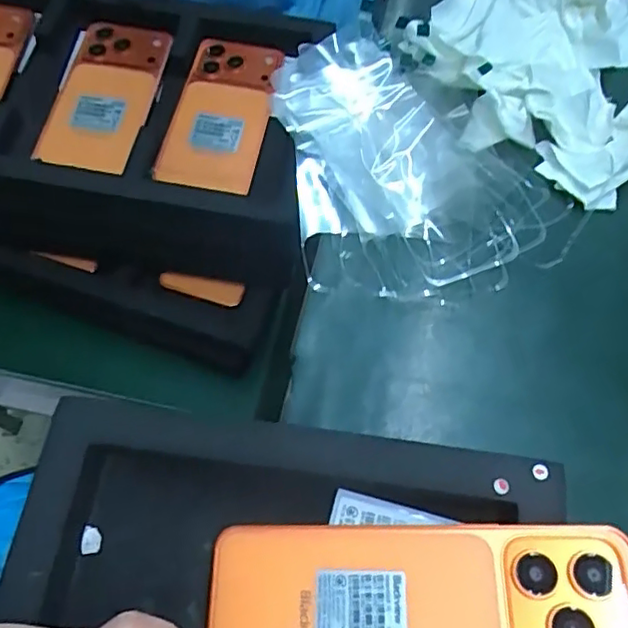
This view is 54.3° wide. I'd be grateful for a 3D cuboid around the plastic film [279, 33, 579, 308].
[{"bbox_3d":[0.060,-0.090,0.355,0.146,0.032,0.170,-8,65,-7],"label":"plastic film"}]

